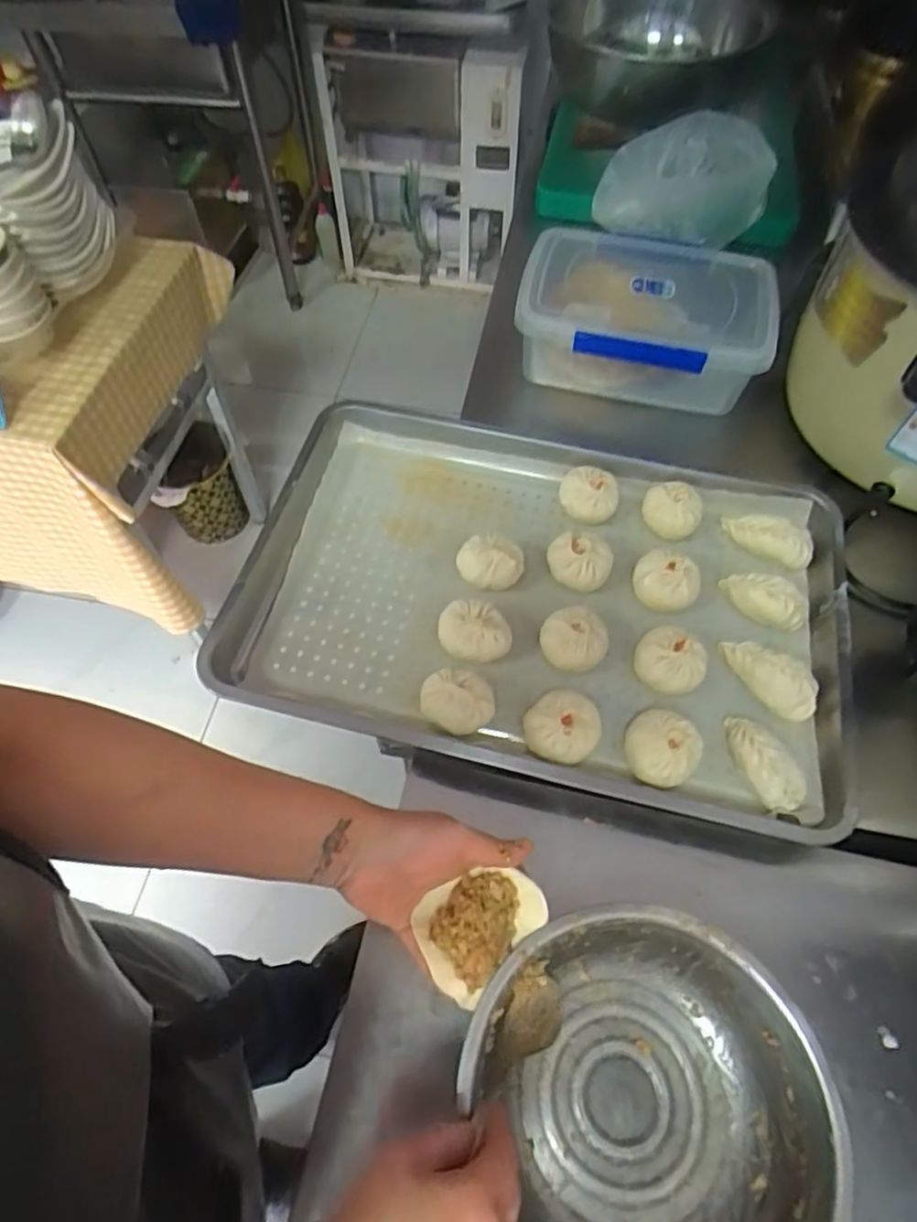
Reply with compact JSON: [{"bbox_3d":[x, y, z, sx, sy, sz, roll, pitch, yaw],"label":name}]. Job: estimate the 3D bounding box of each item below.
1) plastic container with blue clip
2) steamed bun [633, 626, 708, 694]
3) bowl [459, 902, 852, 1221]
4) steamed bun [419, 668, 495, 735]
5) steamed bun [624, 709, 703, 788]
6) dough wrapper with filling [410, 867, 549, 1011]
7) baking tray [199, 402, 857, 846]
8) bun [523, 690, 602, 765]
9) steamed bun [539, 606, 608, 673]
[{"bbox_3d":[0.234,-0.367,0.856,0.309,0.108,0.212,11,60,7],"label":"plastic container with blue clip"},{"bbox_3d":[0.203,0.049,0.639,0.063,0.034,0.061,0,60,0],"label":"steamed bun"},{"bbox_3d":[0.125,0.333,0.447,0.212,0.083,0.226,0,57,0],"label":"bowl"},{"bbox_3d":[-0.001,0.084,0.613,0.067,0.040,0.061,7,60,4],"label":"steamed bun"},{"bbox_3d":[0.179,0.123,0.588,0.063,0.036,0.063,0,60,0],"label":"steamed bun"},{"bbox_3d":[0.013,0.215,0.460,0.063,0.034,0.088,40,65,22],"label":"dough wrapper with filling"},{"bbox_3d":[0.086,-0.019,0.688,0.597,0.050,0.393,13,61,7],"label":"baking tray"},{"bbox_3d":[0.094,0.108,0.602,0.065,0.037,0.062,0,60,0],"label":"bun"},{"bbox_3d":[0.111,0.027,0.653,0.062,0.041,0.058,0,60,0],"label":"steamed bun"}]

